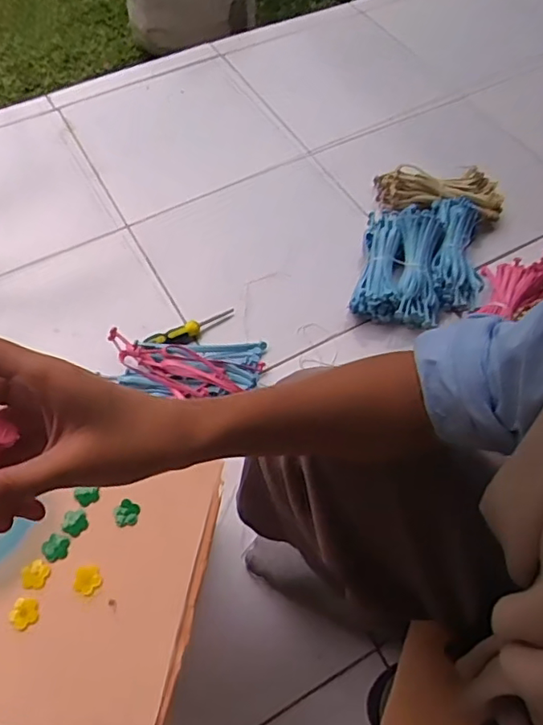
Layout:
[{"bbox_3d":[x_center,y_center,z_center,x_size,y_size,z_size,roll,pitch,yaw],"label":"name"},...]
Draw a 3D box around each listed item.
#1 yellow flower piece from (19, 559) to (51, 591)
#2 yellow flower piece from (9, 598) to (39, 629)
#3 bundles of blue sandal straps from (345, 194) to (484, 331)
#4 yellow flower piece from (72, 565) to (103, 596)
[{"bbox_3d":[-0.205,0.185,0.492,0.023,0.004,0.023,7,59,4],"label":"yellow flower piece"},{"bbox_3d":[-0.209,0.211,0.477,0.023,0.004,0.024,0,58,-1],"label":"yellow flower piece"},{"bbox_3d":[0.250,-0.177,0.931,0.193,0.065,0.251,13,59,7],"label":"bundles of blue sandal straps"},{"bbox_3d":[-0.160,0.189,0.491,0.024,0.004,0.023,9,59,5],"label":"yellow flower piece"}]

